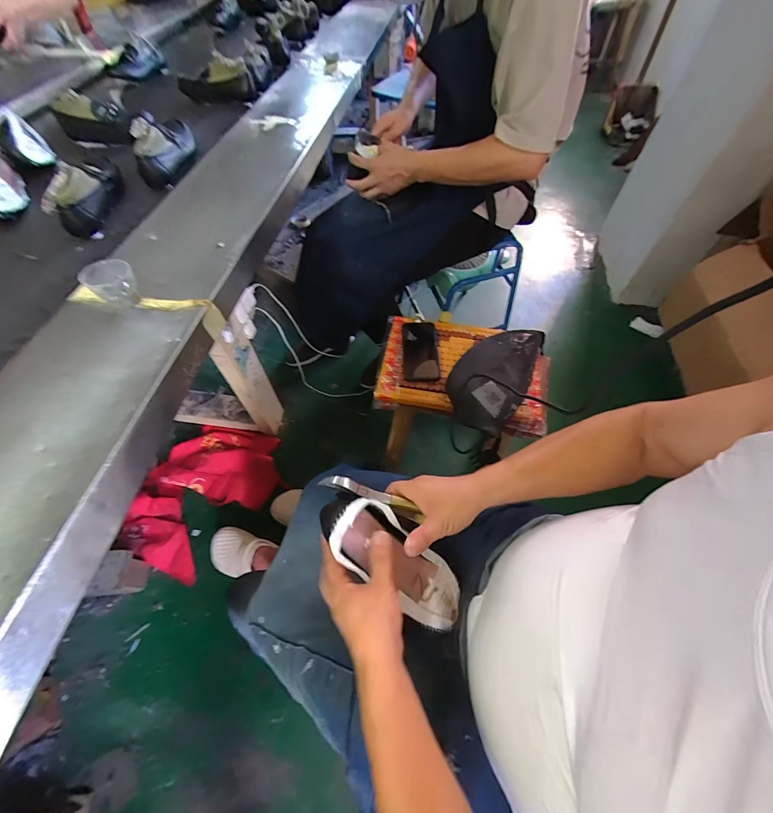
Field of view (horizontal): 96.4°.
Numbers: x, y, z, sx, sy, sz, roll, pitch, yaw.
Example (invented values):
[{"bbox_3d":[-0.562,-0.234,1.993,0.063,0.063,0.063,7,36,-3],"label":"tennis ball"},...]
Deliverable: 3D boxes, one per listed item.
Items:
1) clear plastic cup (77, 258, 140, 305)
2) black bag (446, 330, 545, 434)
[{"bbox_3d":[-0.421,-0.188,0.533,0.061,0.052,0.054,-2,57,-1],"label":"clear plastic cup"},{"bbox_3d":[0.225,-0.067,0.736,0.149,0.058,0.278,30,62,18],"label":"black bag"}]

